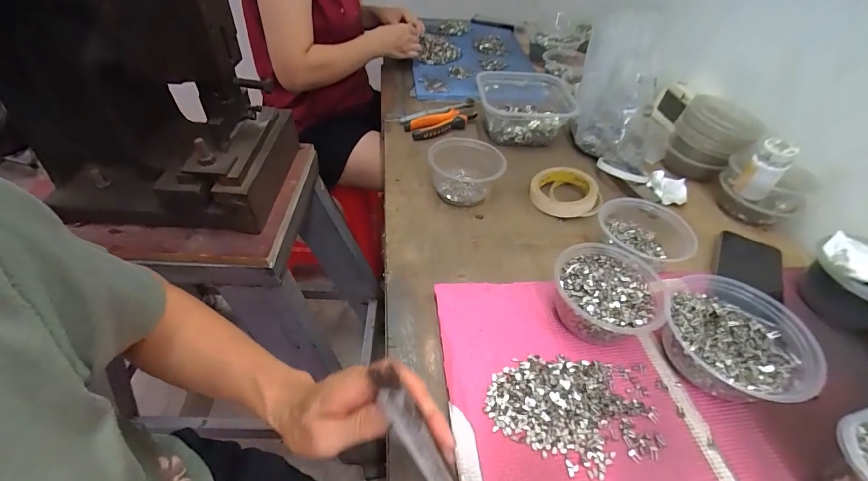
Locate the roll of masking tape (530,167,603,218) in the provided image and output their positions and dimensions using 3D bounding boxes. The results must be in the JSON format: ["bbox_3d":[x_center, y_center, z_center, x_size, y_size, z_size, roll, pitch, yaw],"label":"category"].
[{"bbox_3d":[0.204,-0.077,0.608,0.105,0.036,0.105,2,45,-2],"label":"roll of masking tape"}]

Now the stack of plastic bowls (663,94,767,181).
[{"bbox_3d":[0.471,-0.171,0.653,0.118,0.104,0.136,29,50,23],"label":"stack of plastic bowls"}]

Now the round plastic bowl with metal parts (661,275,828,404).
[{"bbox_3d":[0.304,0.105,0.398,0.131,0.056,0.132,2,45,-2],"label":"round plastic bowl with metal parts"}]

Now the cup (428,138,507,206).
[{"bbox_3d":[0.049,-0.104,0.592,0.111,0.064,0.103,2,45,-2],"label":"cup"}]

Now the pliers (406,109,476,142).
[{"bbox_3d":[0.016,-0.230,0.735,0.144,0.019,0.058,-17,49,-20],"label":"pliers"}]

